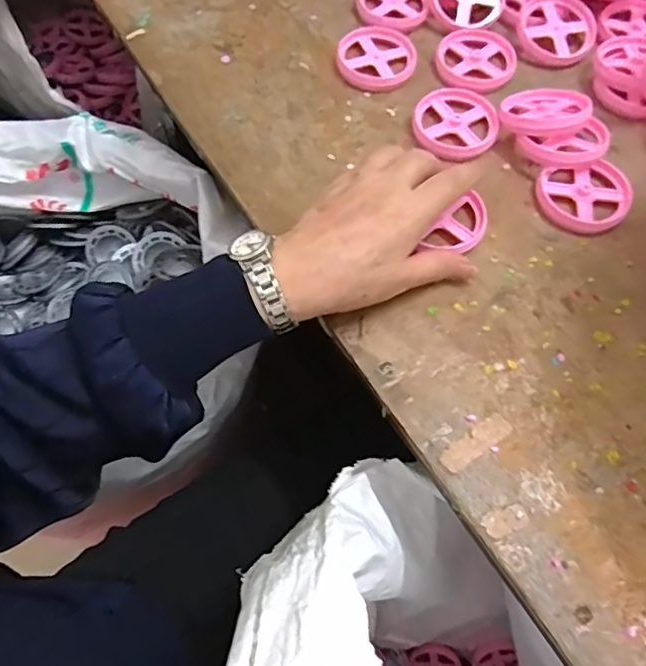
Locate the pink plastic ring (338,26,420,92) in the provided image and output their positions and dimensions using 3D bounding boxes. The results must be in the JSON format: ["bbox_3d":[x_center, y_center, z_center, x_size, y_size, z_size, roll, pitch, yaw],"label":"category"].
[{"bbox_3d":[0.044,-0.228,0.464,0.063,0.006,0.071,-2,64,-1],"label":"pink plastic ring"}]

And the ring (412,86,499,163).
[{"bbox_3d":[0.101,-0.161,0.432,0.064,0.008,0.065,0,64,0],"label":"ring"}]

